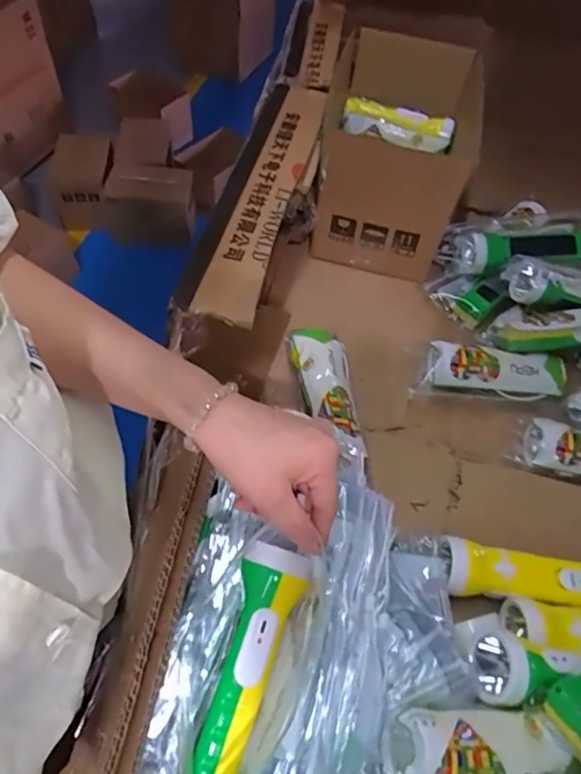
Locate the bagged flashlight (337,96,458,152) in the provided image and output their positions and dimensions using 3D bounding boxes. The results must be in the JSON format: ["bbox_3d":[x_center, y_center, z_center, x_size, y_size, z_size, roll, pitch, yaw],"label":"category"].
[{"bbox_3d":[0.168,-0.407,0.825,0.164,0.054,0.038,26,58,13],"label":"bagged flashlight"}]

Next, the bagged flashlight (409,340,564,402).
[{"bbox_3d":[0.247,-0.021,0.647,0.189,0.037,0.058,4,56,-1],"label":"bagged flashlight"}]

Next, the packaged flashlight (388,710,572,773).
[{"bbox_3d":[0.132,0.257,0.371,0.136,0.033,0.054,6,55,-19],"label":"packaged flashlight"}]

